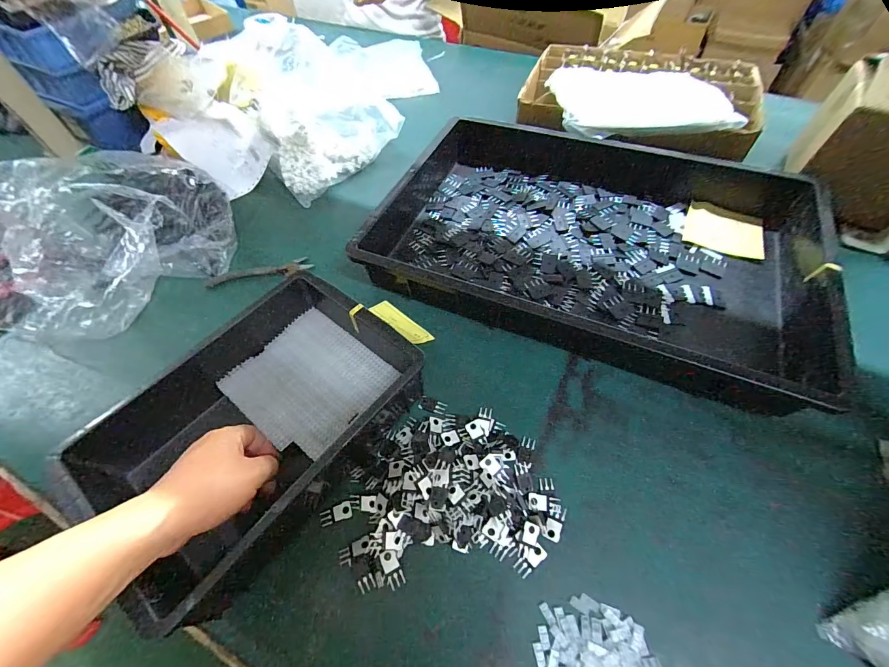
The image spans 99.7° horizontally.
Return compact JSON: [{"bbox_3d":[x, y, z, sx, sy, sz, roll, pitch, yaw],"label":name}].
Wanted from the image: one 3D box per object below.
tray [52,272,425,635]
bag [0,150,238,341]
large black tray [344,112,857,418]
[{"bbox_3d":[-0.202,0.076,0.394,0.207,0.078,0.328,34,63,21],"label":"tray"},{"bbox_3d":[-0.482,-0.132,0.510,0.335,0.134,0.249,-27,60,-15],"label":"bag"},{"bbox_3d":[0.197,-0.150,0.539,0.561,0.081,0.388,20,59,13],"label":"large black tray"}]

